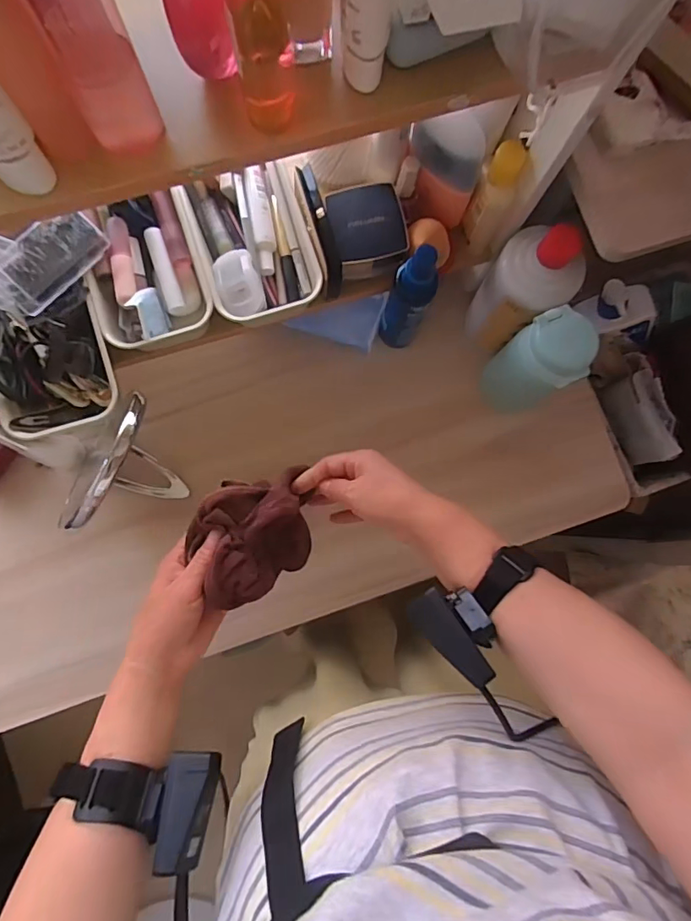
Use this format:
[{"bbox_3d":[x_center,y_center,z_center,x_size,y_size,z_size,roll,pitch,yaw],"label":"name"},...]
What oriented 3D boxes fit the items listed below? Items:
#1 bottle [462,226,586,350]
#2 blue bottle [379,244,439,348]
[{"bbox_3d":[0.169,-0.162,0.494,0.078,0.163,0.074,42,84,2],"label":"bottle"},{"bbox_3d":[0.060,-0.151,0.488,0.038,0.176,0.032,27,84,0],"label":"blue bottle"}]

